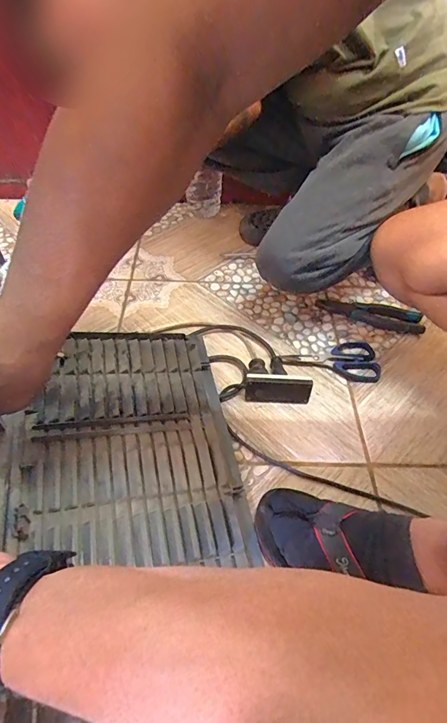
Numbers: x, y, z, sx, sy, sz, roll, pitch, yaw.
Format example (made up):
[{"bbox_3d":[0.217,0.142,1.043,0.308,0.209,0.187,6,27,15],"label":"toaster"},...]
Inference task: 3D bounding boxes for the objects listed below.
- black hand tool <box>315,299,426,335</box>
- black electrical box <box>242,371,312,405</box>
[{"bbox_3d":[0.285,-0.097,0.774,0.196,0.012,0.074,20,52,13],"label":"black hand tool"},{"bbox_3d":[0.084,0.042,0.621,0.101,0.047,0.026,2,50,-2],"label":"black electrical box"}]

